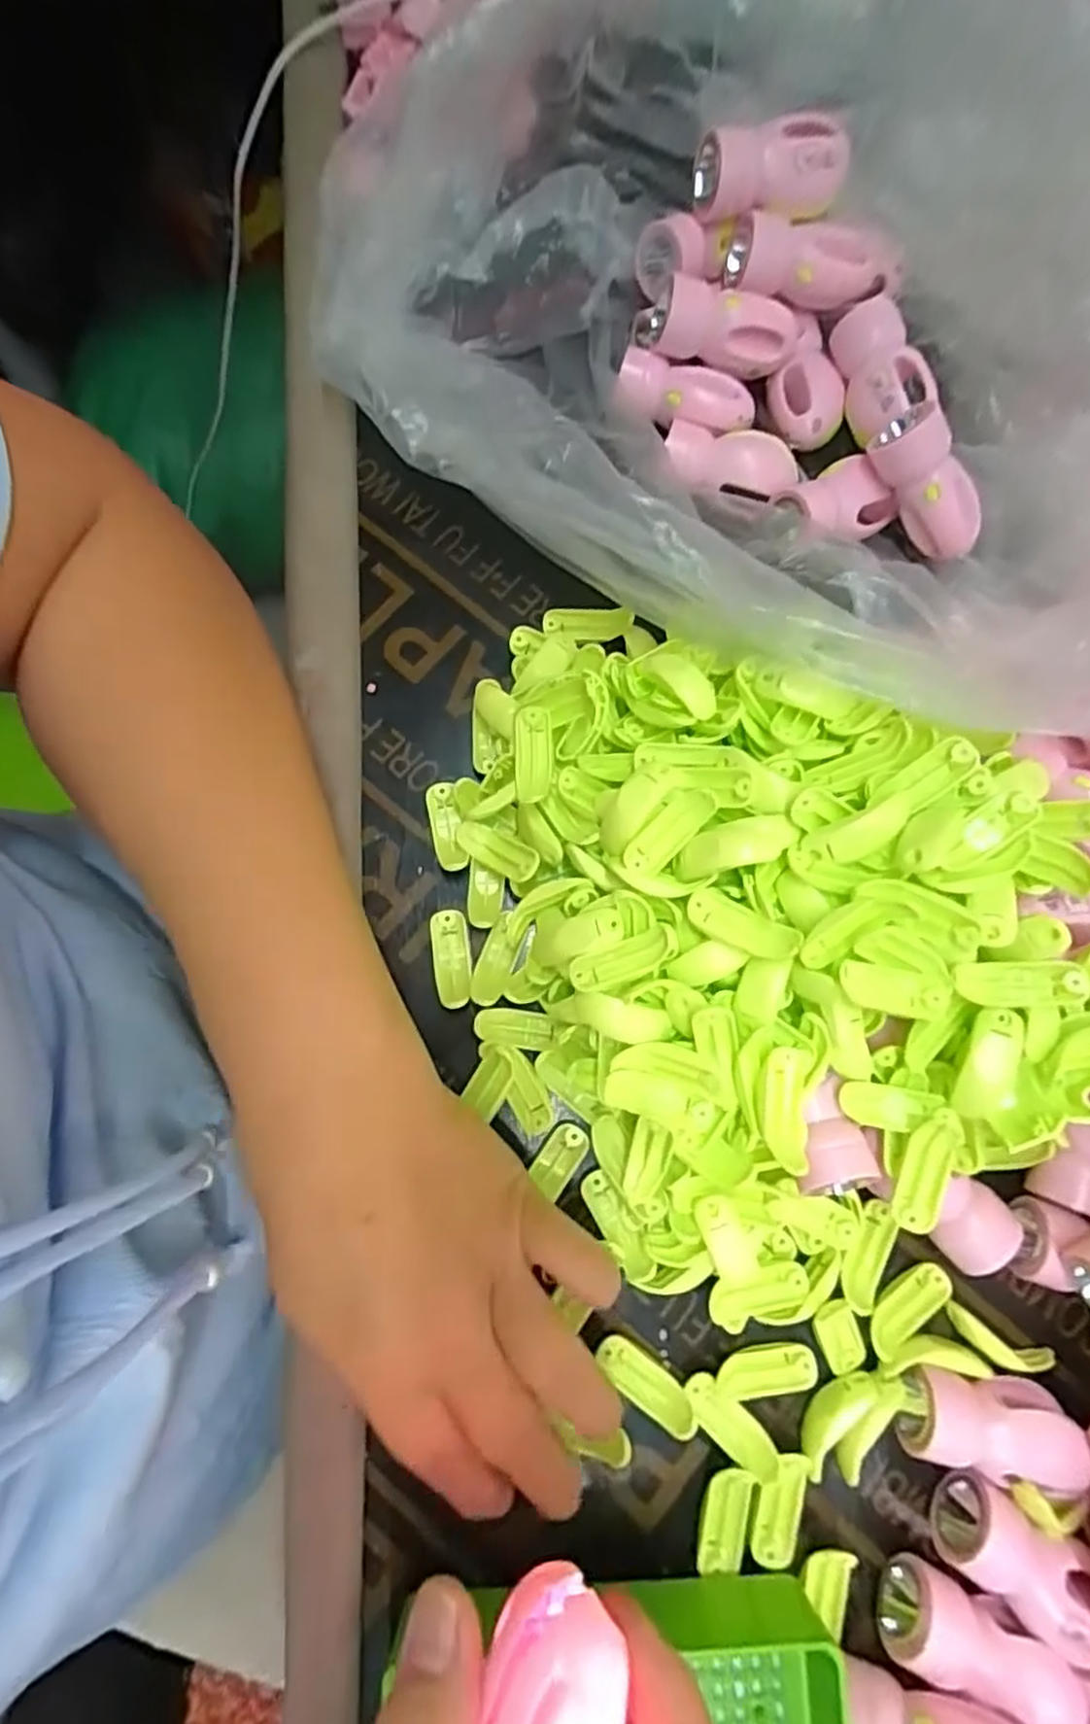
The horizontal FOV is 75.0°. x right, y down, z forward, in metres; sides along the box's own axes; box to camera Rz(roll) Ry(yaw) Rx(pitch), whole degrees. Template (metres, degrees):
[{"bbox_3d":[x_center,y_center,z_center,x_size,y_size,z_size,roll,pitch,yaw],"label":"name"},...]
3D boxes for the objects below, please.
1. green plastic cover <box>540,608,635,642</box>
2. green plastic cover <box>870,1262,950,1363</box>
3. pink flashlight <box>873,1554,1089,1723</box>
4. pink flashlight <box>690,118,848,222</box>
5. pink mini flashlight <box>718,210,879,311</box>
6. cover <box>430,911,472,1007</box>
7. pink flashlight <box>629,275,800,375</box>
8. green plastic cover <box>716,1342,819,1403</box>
[{"bbox_3d":[0.020,-0.112,0.333,0.041,0.006,0.015,1,79,-1],"label":"green plastic cover"},{"bbox_3d":[0.144,0.176,0.279,0.041,0.010,0.014,-35,82,-7],"label":"green plastic cover"},{"bbox_3d":[0.151,0.275,0.247,0.066,0.025,0.027,21,79,15],"label":"pink flashlight"},{"bbox_3d":[0.100,-0.306,0.314,0.061,0.027,0.031,-17,80,-4],"label":"pink flashlight"},{"bbox_3d":[0.119,-0.273,0.326,0.068,0.024,0.023,3,79,0],"label":"pink mini flashlight"},{"bbox_3d":[-0.040,0.041,0.301,0.016,0.008,0.041,-7,64,-2],"label":"cover"},{"bbox_3d":[0.078,-0.250,0.331,0.075,0.029,0.029,19,79,3],"label":"pink flashlight"},{"bbox_3d":[0.086,0.198,0.277,0.039,0.006,0.016,-6,79,-2],"label":"green plastic cover"}]

